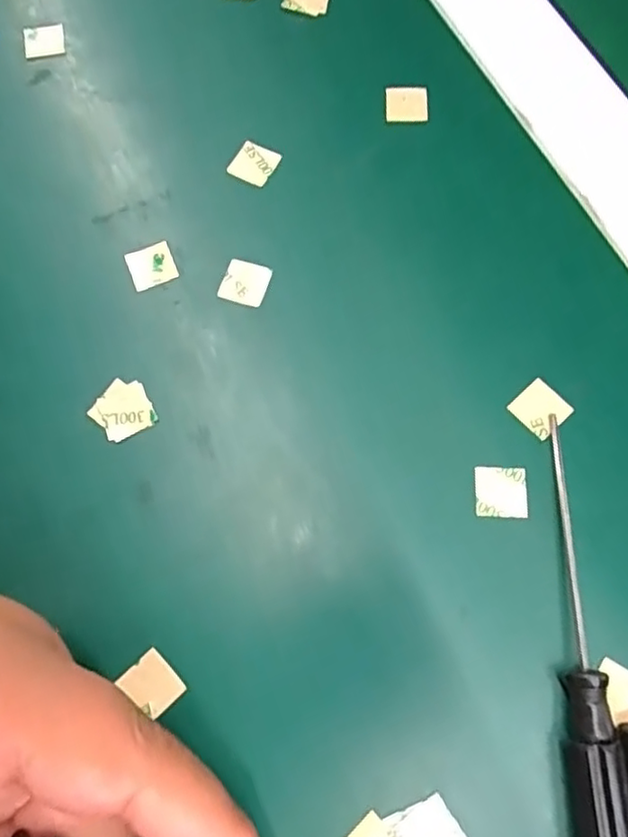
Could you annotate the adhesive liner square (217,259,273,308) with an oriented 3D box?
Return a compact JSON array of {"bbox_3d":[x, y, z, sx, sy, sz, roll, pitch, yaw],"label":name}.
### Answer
[{"bbox_3d":[-0.024,-0.047,0.220,0.015,0.004,0.016,21,76,-5],"label":"adhesive liner square"}]

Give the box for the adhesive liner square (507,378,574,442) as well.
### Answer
[{"bbox_3d":[0.072,-0.003,0.203,0.015,0.004,0.016,-41,75,-10],"label":"adhesive liner square"}]

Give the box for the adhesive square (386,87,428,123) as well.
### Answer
[{"bbox_3d":[0.035,-0.118,0.242,0.016,0.004,0.013,-1,72,2],"label":"adhesive square"}]

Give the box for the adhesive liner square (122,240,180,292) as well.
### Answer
[{"bbox_3d":[-0.056,-0.053,0.223,0.015,0.004,0.015,-21,81,-11],"label":"adhesive liner square"}]

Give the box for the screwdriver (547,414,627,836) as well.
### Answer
[{"bbox_3d":[0.072,0.062,0.176,0.012,0.014,0.130,-1,72,2],"label":"screwdriver"}]

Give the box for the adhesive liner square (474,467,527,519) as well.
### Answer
[{"bbox_3d":[0.057,0.023,0.197,0.015,0.004,0.016,2,72,2],"label":"adhesive liner square"}]

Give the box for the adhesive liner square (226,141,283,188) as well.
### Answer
[{"bbox_3d":[-0.022,-0.093,0.236,0.014,0.004,0.015,29,84,2],"label":"adhesive liner square"}]

